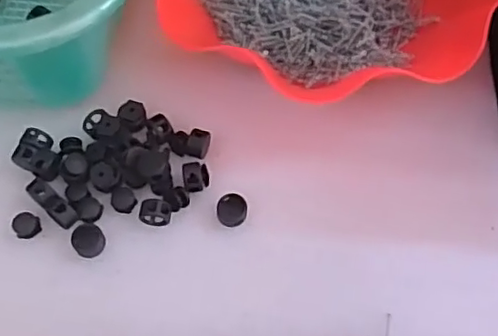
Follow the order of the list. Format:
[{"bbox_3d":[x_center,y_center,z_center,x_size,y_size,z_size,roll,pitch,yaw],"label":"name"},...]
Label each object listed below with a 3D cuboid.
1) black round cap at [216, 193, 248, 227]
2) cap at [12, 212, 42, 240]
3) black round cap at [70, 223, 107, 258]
[{"bbox_3d":[-0.009,0.024,0.335,0.017,0.009,0.017,1,63,-2],"label":"black round cap"},{"bbox_3d":[-0.123,0.032,0.329,0.014,0.006,0.014,1,63,-2],"label":"cap"},{"bbox_3d":[-0.087,0.040,0.325,0.019,0.005,0.017,41,69,17],"label":"black round cap"}]

